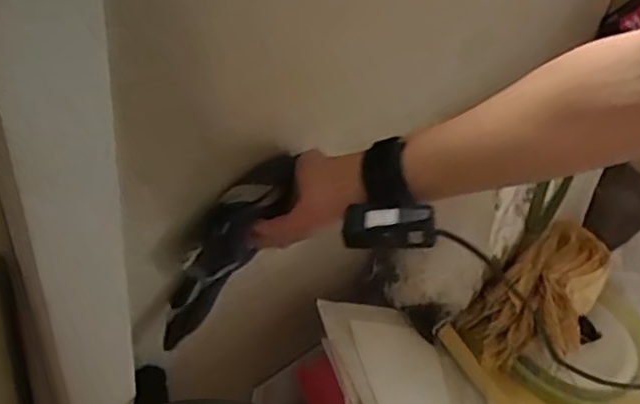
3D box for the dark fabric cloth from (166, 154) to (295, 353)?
[{"bbox_3d":[-0.103,0.050,0.645,0.078,0.236,0.044,8,33,-50],"label":"dark fabric cloth"}]

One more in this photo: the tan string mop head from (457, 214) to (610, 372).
[{"bbox_3d":[0.307,0.129,0.871,0.130,0.100,0.265,37,47,27],"label":"tan string mop head"}]

